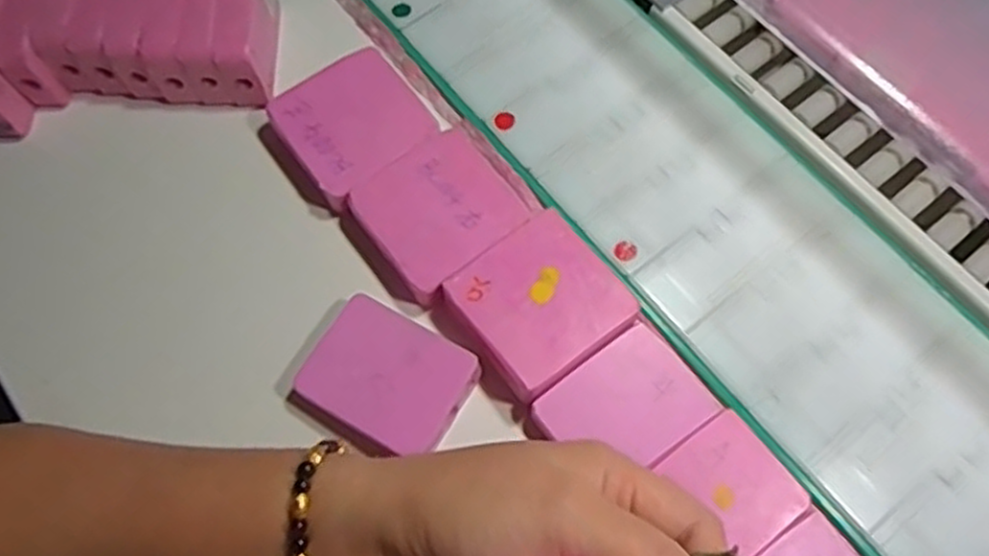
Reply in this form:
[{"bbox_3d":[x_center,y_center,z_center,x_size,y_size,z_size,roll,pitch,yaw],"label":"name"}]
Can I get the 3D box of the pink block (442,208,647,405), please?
[{"bbox_3d":[0.021,0.011,0.352,0.070,0.019,0.067,-36,73,-13],"label":"pink block"}]

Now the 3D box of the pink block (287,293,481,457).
[{"bbox_3d":[-0.049,0.047,0.343,0.072,0.017,0.058,28,71,11],"label":"pink block"}]

